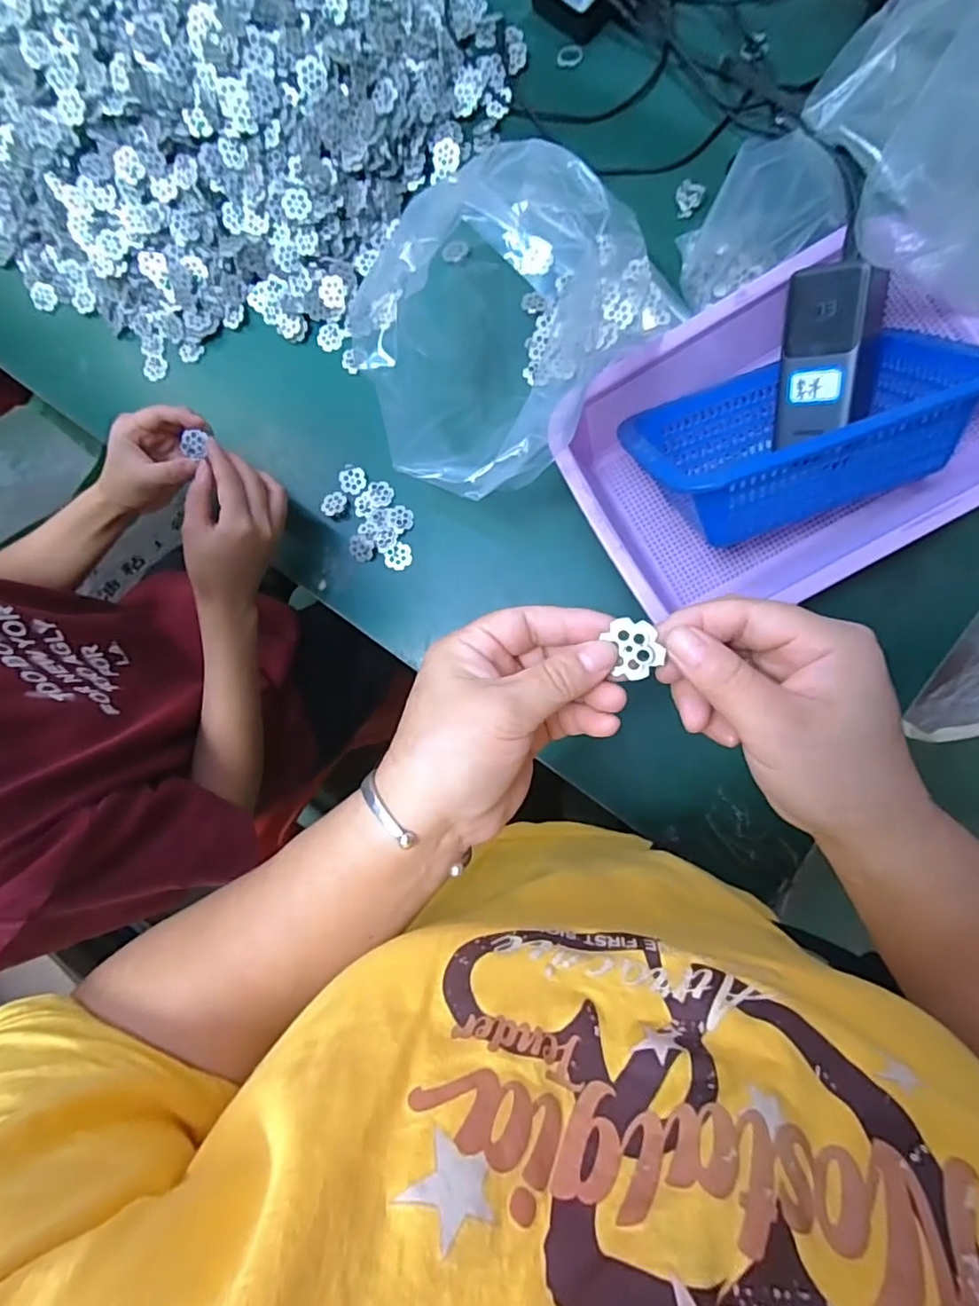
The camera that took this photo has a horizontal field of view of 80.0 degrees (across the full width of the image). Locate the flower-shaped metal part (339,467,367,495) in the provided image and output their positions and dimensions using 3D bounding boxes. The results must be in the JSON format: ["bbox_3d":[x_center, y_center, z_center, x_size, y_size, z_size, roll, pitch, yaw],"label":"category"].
[{"bbox_3d":[-0.132,-0.165,0.560,0.024,0.004,0.025,-13,86,9],"label":"flower-shaped metal part"}]

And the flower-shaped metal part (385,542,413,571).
[{"bbox_3d":[-0.086,-0.091,0.552,0.026,0.004,0.023,-37,83,6],"label":"flower-shaped metal part"}]

